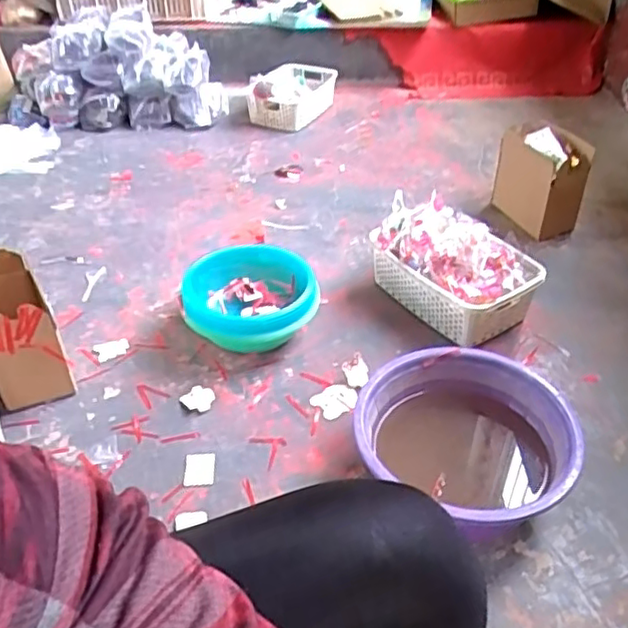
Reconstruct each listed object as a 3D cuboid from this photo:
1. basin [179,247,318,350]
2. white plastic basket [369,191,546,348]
[{"bbox_3d":[-0.111,-0.017,1.126,0.200,0.106,0.215,0,39,0],"label":"basin"},{"bbox_3d":[0.242,-0.079,1.165,0.179,0.154,0.286,-26,45,-28],"label":"white plastic basket"}]

